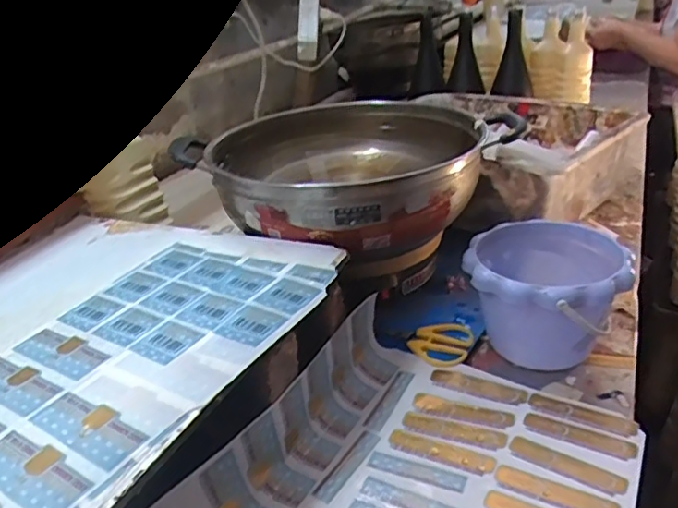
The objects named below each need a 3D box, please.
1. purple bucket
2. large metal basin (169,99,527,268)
[{"bbox_3d":[0.208,0.049,0.602,0.153,0.120,0.141,-5,27,3],"label":"purple bucket"},{"bbox_3d":[0.013,-0.099,0.708,0.302,0.103,0.304,23,37,39],"label":"large metal basin"}]

